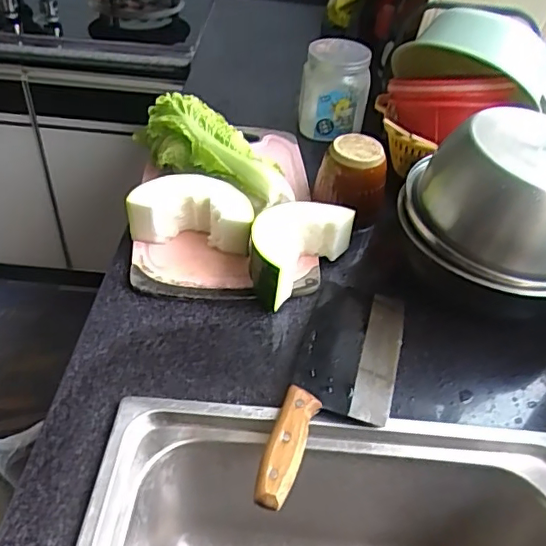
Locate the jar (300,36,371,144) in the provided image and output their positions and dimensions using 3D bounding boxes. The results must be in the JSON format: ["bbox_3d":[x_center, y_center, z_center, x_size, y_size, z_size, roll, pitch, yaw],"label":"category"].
[{"bbox_3d":[0.101,-0.303,0.936,0.108,0.133,0.096,6,43,1],"label":"jar"}]

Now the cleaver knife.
[{"bbox_3d":[0.070,0.107,0.568,0.101,0.037,0.302,14,44,10],"label":"cleaver knife"}]

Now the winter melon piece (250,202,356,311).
[{"bbox_3d":[0.019,-0.034,0.691,0.086,0.081,0.150,32,50,26],"label":"winter melon piece"}]

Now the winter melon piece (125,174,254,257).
[{"bbox_3d":[-0.100,-0.073,0.715,0.152,0.072,0.076,6,43,1],"label":"winter melon piece"}]

